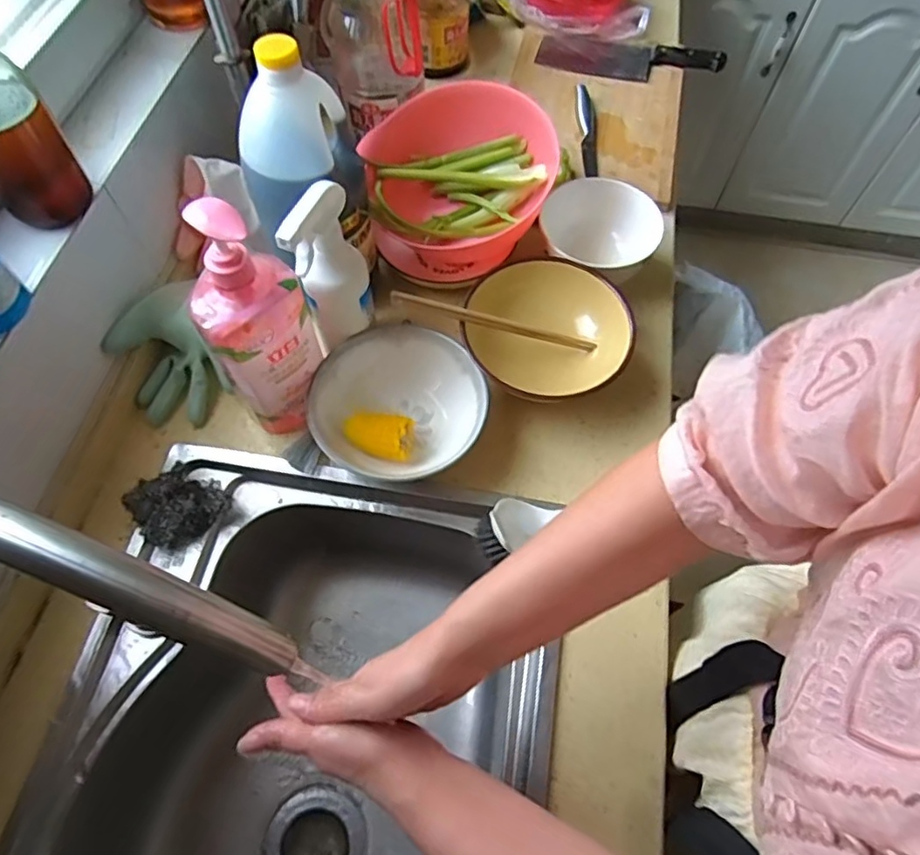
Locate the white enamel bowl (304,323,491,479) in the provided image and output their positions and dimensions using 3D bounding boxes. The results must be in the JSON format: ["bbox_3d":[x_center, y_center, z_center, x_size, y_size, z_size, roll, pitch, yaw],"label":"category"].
[{"bbox_3d":[-0.066,-0.021,0.644,0.174,0.066,0.165,0,62,0],"label":"white enamel bowl"}]

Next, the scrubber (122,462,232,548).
[{"bbox_3d":[-0.285,0.074,0.613,0.083,0.039,0.072,-35,68,-17],"label":"scrubber"}]

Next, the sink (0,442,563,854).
[{"bbox_3d":[-0.141,0.357,0.603,0.415,0.213,0.577,9,63,4],"label":"sink"}]

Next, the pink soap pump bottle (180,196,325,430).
[{"bbox_3d":[-0.185,-0.092,0.562,0.094,0.250,0.080,-9,63,-5],"label":"pink soap pump bottle"}]

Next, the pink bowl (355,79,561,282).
[{"bbox_3d":[-0.007,-0.287,0.736,0.229,0.150,0.163,6,63,3],"label":"pink bowl"}]

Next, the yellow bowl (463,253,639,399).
[{"bbox_3d":[0.095,-0.097,0.684,0.175,0.079,0.170,0,62,0],"label":"yellow bowl"}]

